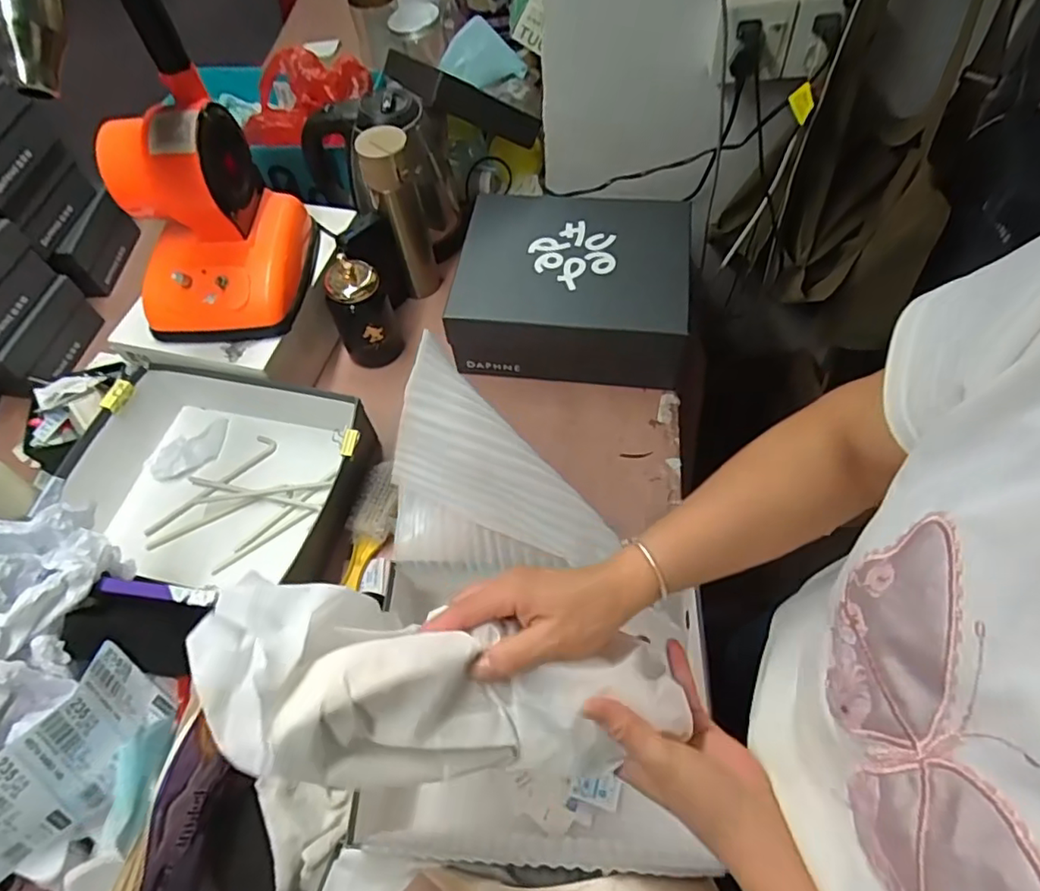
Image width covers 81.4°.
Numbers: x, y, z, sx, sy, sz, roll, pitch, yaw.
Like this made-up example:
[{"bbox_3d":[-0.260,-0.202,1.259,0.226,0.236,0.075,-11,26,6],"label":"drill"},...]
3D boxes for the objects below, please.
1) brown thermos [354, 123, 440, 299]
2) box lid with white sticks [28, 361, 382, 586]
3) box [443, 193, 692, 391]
[{"bbox_3d":[-0.161,-0.307,0.840,0.068,0.256,0.059,-17,60,-7],"label":"brown thermos"},{"bbox_3d":[-0.362,0.051,0.730,0.337,0.108,0.257,9,60,9],"label":"box lid with white sticks"},{"bbox_3d":[0.074,-0.216,0.822,0.294,0.118,0.247,6,60,7],"label":"box"}]

